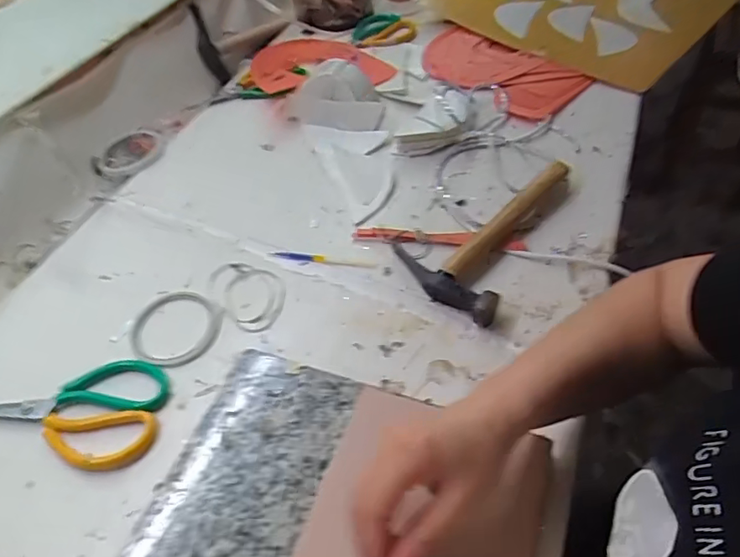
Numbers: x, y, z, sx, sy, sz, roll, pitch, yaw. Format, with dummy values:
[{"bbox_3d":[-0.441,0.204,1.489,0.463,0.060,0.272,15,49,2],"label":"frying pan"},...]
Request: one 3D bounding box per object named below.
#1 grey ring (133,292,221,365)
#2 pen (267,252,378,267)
[{"bbox_3d":[-0.195,0.049,0.558,0.090,0.005,0.085,-2,49,3],"label":"grey ring"},{"bbox_3d":[-0.053,-0.022,0.606,0.118,0.004,0.011,4,50,9],"label":"pen"}]

